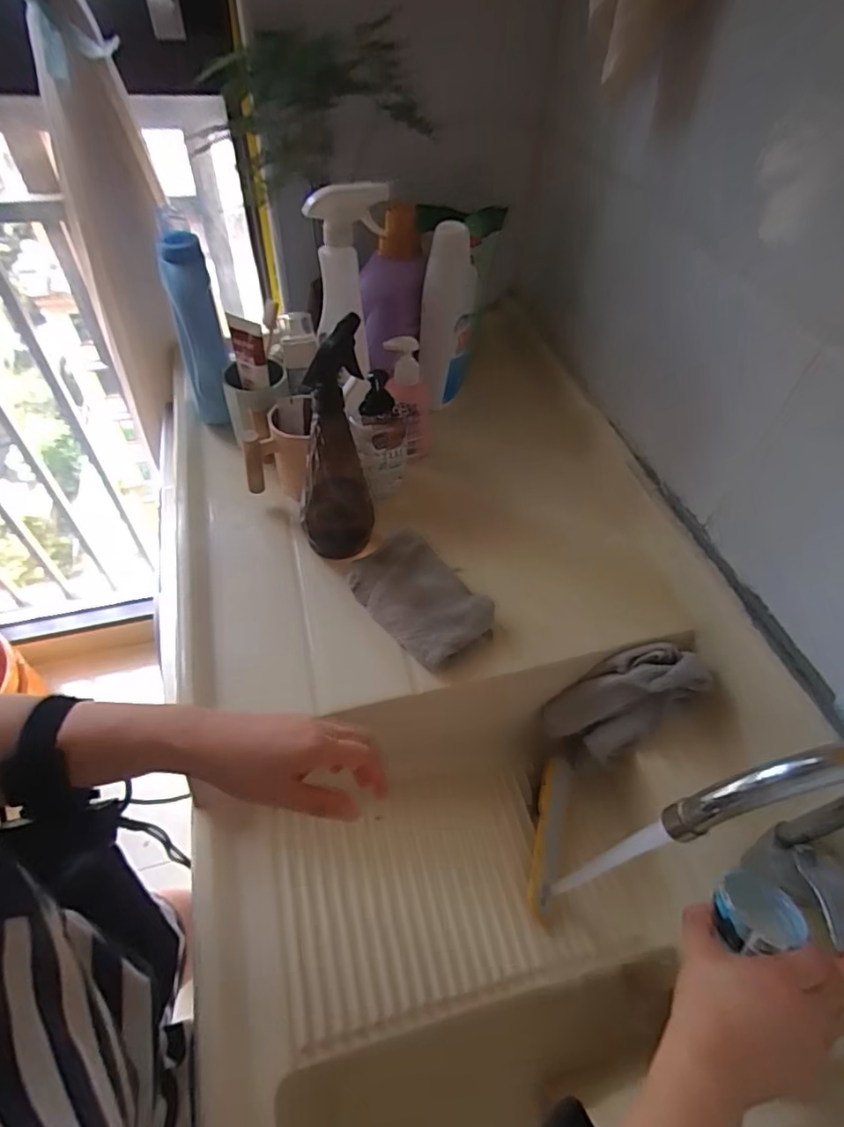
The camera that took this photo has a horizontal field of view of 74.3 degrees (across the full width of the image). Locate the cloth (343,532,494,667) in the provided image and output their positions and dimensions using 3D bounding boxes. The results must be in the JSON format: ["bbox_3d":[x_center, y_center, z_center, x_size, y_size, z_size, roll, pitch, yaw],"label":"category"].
[{"bbox_3d":[-0.001,0.035,0.602,0.106,0.021,0.164,-31,60,-23],"label":"cloth"}]

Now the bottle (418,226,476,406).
[{"bbox_3d":[0.035,-0.317,0.742,0.073,0.223,0.061,8,53,4],"label":"bottle"}]

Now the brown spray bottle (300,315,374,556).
[{"bbox_3d":[-0.090,-0.113,0.577,0.090,0.236,0.076,-24,57,-20],"label":"brown spray bottle"}]

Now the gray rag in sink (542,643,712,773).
[{"bbox_3d":[0.218,0.145,0.599,0.168,0.034,0.090,-41,87,12],"label":"gray rag in sink"}]

